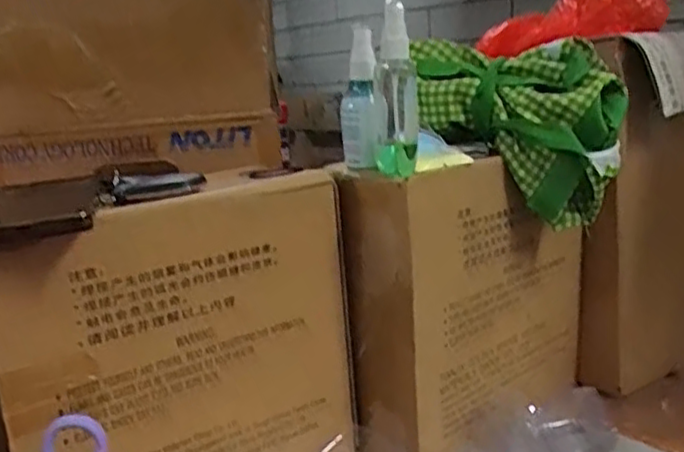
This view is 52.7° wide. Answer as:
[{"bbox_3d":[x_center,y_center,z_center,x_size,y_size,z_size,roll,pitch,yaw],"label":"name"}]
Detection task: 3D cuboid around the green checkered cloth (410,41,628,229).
[{"bbox_3d":[0.155,-0.087,0.640,0.192,0.154,0.099,-1,13,9],"label":"green checkered cloth"}]

